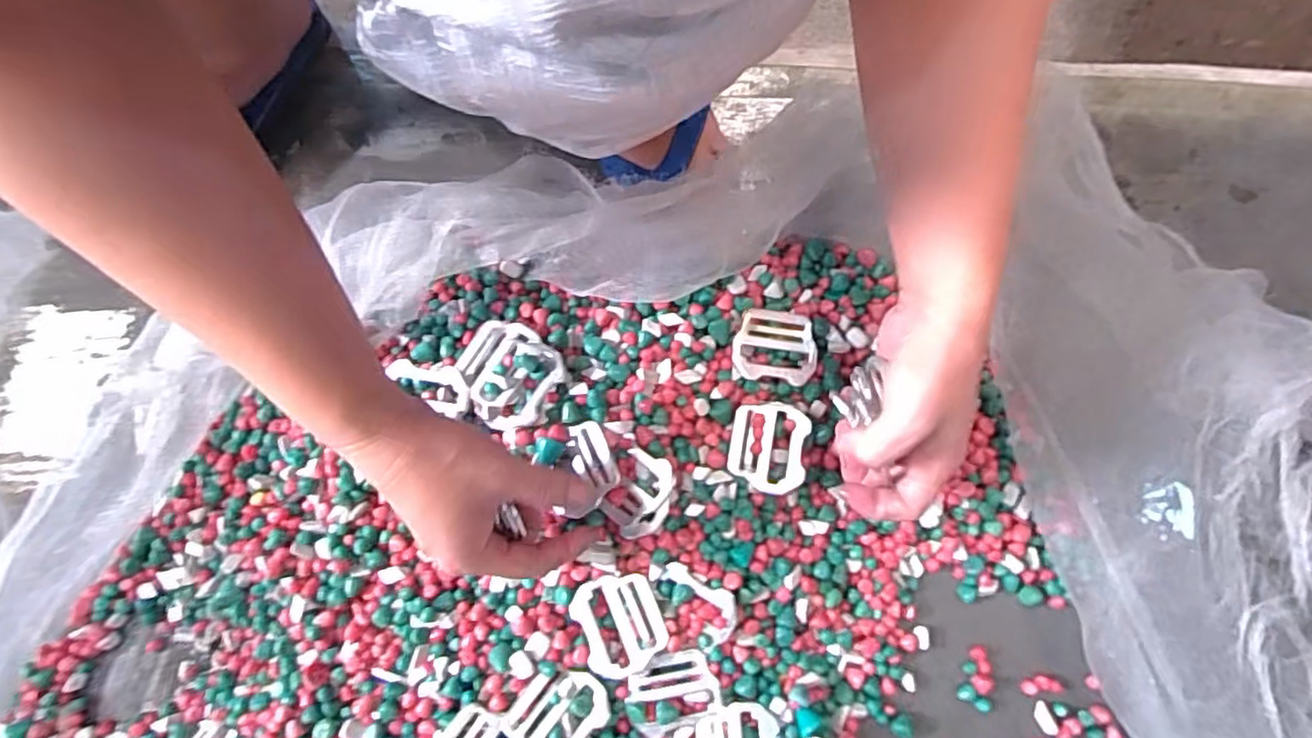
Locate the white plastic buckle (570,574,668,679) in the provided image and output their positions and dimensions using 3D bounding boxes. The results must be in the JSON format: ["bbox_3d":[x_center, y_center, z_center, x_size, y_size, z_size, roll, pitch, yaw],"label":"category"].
[{"bbox_3d":[-0.022,0.152,0.392,0.048,0.004,0.056,-19,81,-4],"label":"white plastic buckle"}]

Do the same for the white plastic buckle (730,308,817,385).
[{"bbox_3d":[0.080,-0.016,0.438,0.056,0.012,0.049,5,75,1],"label":"white plastic buckle"}]

